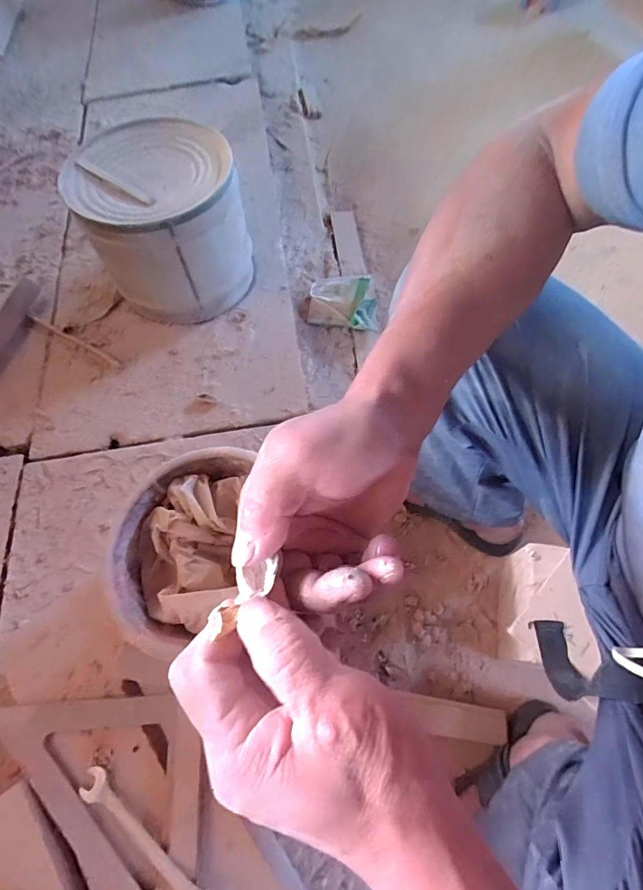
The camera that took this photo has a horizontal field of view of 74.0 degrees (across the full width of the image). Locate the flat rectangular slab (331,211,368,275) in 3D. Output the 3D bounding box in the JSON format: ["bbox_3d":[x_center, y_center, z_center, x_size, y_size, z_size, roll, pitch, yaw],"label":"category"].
[{"bbox_3d":[0.062,-0.461,0.974,0.060,0.024,0.149,-12,91,-6],"label":"flat rectangular slab"}]

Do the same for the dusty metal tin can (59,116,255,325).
[{"bbox_3d":[-0.275,-0.383,0.771,0.249,0.233,0.252,0,65,-1],"label":"dusty metal tin can"}]

